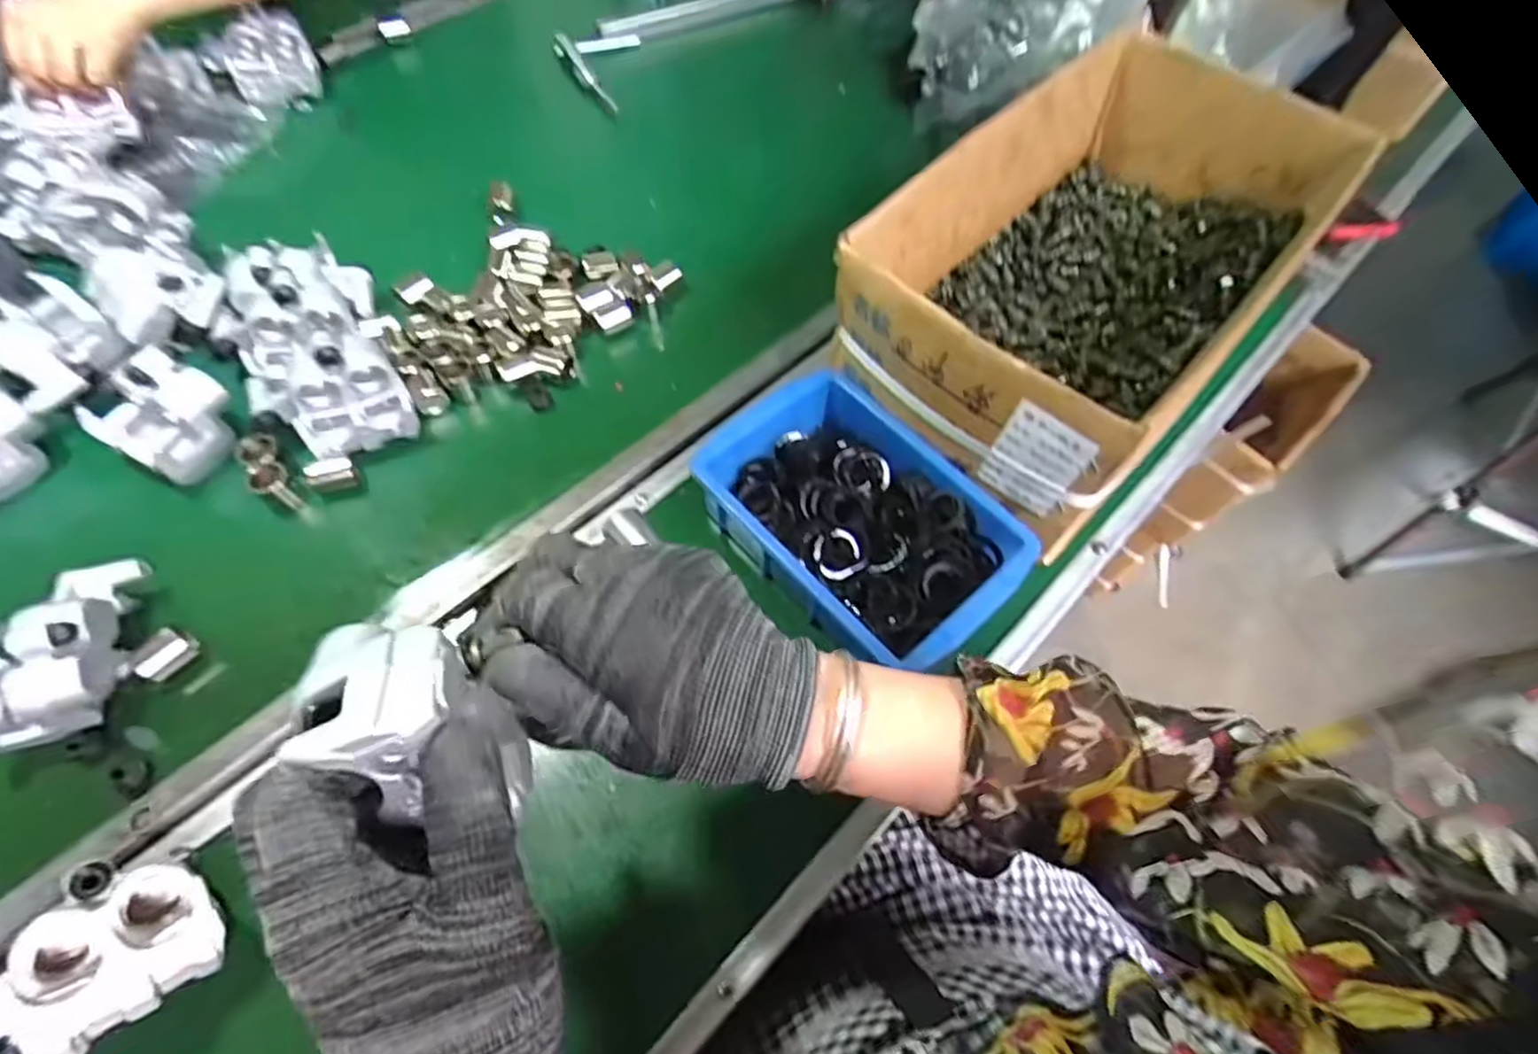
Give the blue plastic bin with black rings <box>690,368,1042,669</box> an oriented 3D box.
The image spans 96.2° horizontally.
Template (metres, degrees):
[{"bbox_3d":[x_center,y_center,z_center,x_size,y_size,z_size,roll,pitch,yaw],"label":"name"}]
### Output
[{"bbox_3d":[0.057,-0.005,0.474,0.142,0.055,0.211,-39,71,-22],"label":"blue plastic bin with black rings"}]

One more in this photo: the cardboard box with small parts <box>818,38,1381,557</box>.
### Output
[{"bbox_3d":[0.249,-0.202,0.534,0.221,0.140,0.419,39,66,15],"label":"cardboard box with small parts"}]

